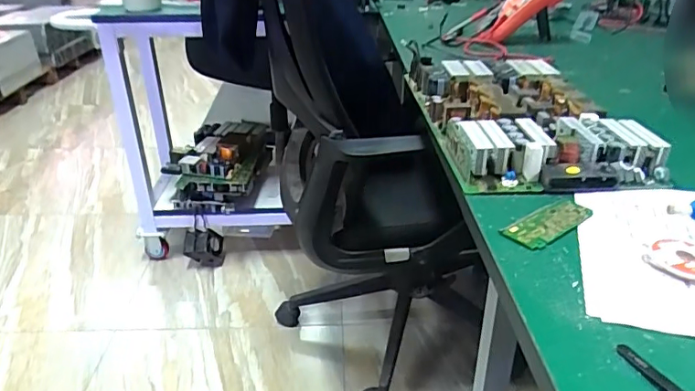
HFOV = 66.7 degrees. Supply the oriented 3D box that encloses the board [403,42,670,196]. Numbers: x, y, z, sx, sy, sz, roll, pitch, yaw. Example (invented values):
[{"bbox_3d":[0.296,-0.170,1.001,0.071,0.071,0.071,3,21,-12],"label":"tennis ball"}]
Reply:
[{"bbox_3d":[0.193,-0.105,0.626,0.198,0.040,0.357,-2,28,-3],"label":"board"}]

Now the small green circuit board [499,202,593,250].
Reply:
[{"bbox_3d":[0.166,0.021,0.431,0.086,0.005,0.031,-20,34,-32],"label":"small green circuit board"}]

